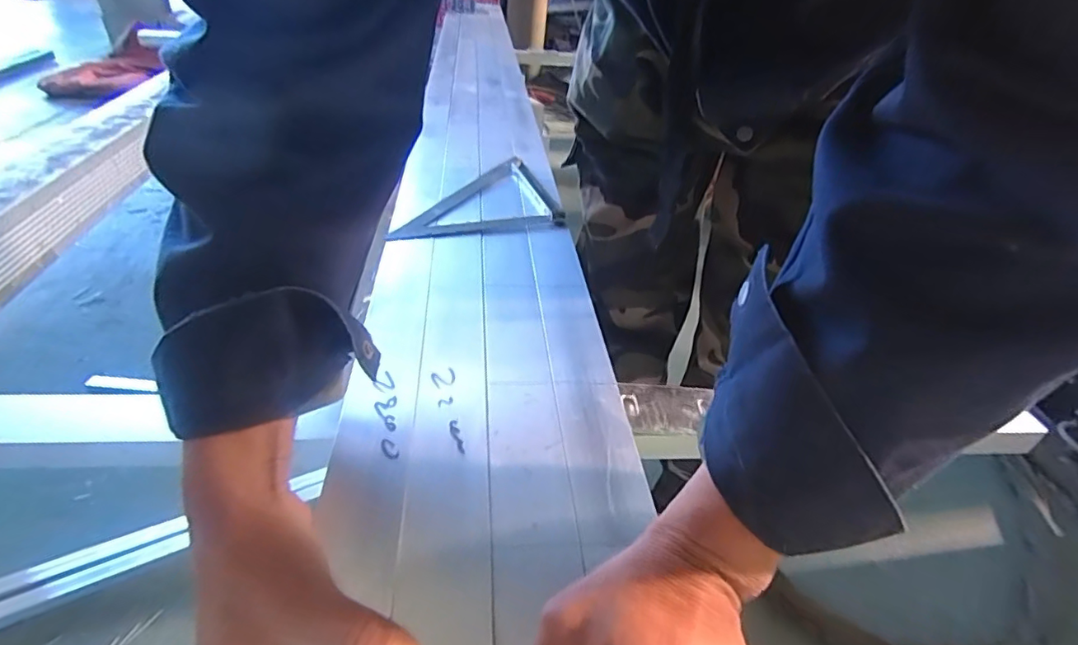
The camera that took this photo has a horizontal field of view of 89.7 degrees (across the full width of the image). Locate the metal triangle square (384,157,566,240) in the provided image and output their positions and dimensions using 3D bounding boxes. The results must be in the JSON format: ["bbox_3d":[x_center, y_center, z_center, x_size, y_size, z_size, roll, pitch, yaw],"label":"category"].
[{"bbox_3d":[-0.089,-0.155,0.668,0.200,0.014,0.189,-9,38,-18],"label":"metal triangle square"}]

